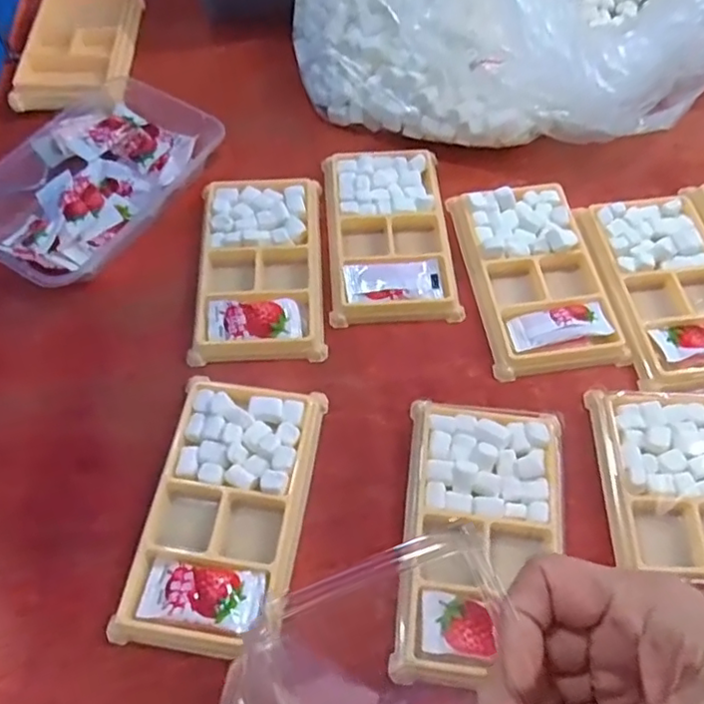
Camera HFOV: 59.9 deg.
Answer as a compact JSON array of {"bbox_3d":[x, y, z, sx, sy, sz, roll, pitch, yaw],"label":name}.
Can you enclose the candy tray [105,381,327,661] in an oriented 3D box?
[{"bbox_3d":[-0.063,0.079,0.310,0.074,0.013,0.132,8,62,5],"label":"candy tray"}]

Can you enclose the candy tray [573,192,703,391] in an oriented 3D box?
[{"bbox_3d":[0.195,-0.041,0.374,0.076,0.016,0.132,-9,62,-4],"label":"candy tray"}]

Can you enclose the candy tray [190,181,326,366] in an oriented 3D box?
[{"bbox_3d":[-0.058,-0.057,0.384,0.077,0.011,0.132,-2,62,0],"label":"candy tray"}]

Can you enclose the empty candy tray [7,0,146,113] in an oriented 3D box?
[{"bbox_3d":[-0.213,-0.241,0.475,0.081,0.016,0.131,-4,62,-1],"label":"empty candy tray"}]

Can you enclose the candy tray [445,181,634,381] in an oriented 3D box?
[{"bbox_3d":[0.113,-0.049,0.380,0.075,0.019,0.130,-8,62,-3],"label":"candy tray"}]

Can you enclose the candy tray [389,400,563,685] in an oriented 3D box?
[{"bbox_3d":[0.065,0.089,0.304,0.077,0.011,0.134,5,62,4],"label":"candy tray"}]

